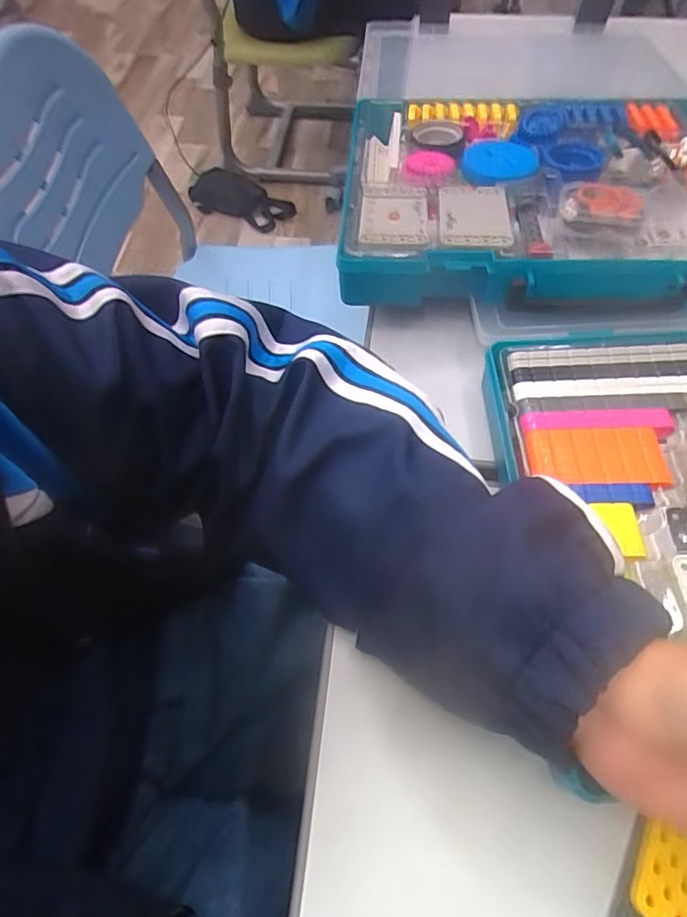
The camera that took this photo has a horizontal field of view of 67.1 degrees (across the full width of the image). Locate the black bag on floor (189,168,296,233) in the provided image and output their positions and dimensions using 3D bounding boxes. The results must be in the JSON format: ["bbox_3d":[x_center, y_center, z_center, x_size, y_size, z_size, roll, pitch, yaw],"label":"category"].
[{"bbox_3d":[-0.281,-0.724,1.442,0.305,0.055,0.170,15,62,10],"label":"black bag on floor"}]

